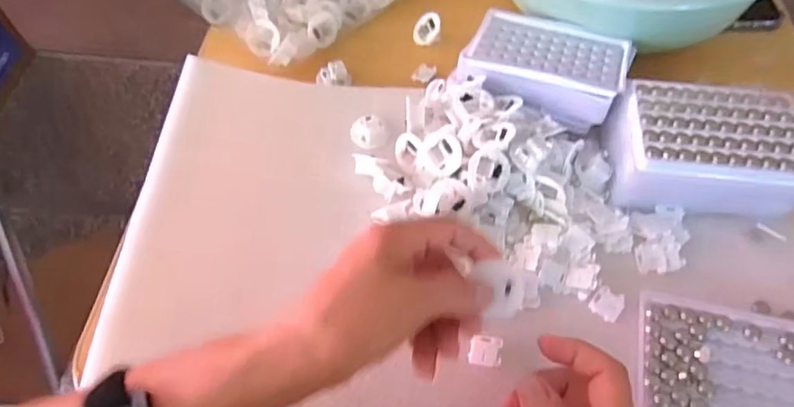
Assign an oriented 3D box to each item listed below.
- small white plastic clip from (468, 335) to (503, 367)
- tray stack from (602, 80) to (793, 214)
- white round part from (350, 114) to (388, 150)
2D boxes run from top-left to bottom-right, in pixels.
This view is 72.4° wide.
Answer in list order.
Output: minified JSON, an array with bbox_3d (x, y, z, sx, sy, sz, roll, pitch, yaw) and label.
[{"bbox_3d":[0.059,0.099,0.365,0.021,0.005,0.021,8,59,6],"label":"small white plastic clip"},{"bbox_3d":[0.234,-0.043,0.417,0.131,0.044,0.093,3,59,3],"label":"tray stack"},{"bbox_3d":[-0.024,-0.060,0.459,0.025,0.016,0.031,-34,64,-18],"label":"white round part"}]

